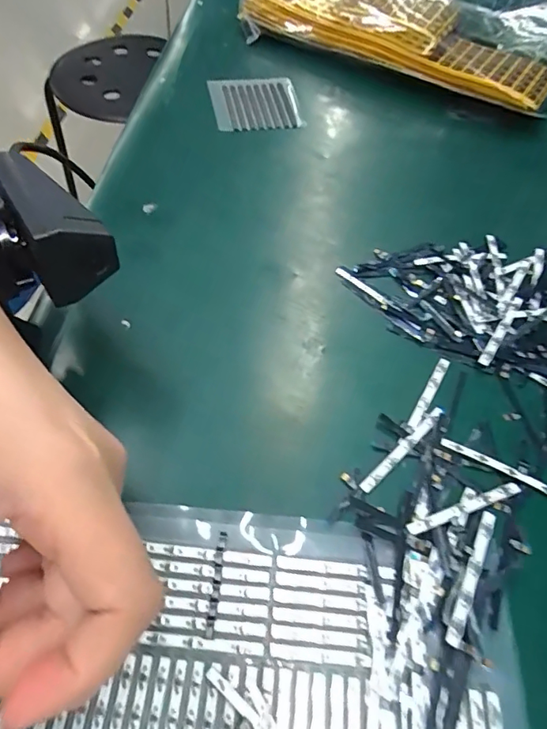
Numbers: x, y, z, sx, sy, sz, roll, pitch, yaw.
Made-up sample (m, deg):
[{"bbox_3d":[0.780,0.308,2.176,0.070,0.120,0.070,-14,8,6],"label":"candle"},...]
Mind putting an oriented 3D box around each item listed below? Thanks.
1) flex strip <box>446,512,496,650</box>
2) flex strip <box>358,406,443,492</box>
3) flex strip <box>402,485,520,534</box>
[{"bbox_3d":[0.082,0.086,0.200,0.007,0.004,0.059,27,54,13],"label":"flex strip"},{"bbox_3d":[0.062,0.039,0.233,0.059,0.004,0.005,-38,67,-23],"label":"flex strip"},{"bbox_3d":[0.086,0.064,0.218,0.059,0.005,0.005,-17,60,-12],"label":"flex strip"}]

